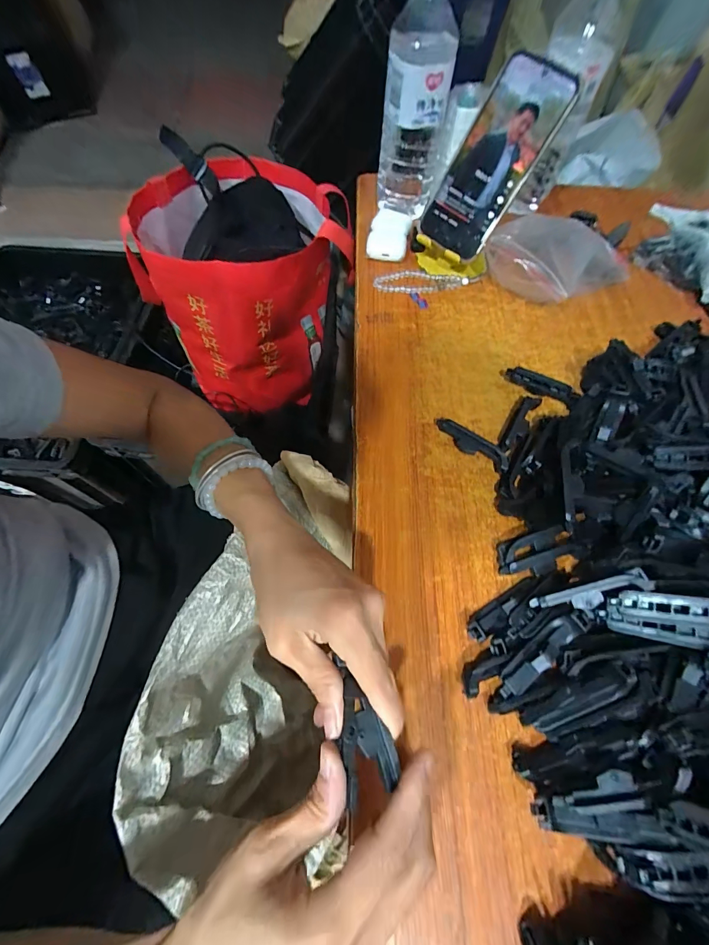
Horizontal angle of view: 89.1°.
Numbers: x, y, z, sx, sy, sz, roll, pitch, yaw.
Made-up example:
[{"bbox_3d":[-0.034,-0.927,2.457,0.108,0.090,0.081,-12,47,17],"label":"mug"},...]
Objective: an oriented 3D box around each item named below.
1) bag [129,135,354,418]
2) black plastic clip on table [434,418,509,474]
[{"bbox_3d":[-0.189,-0.334,0.639,0.319,0.265,0.307,-25,67,-14],"label":"bag"},{"bbox_3d":[0.107,-0.026,0.331,0.075,0.020,0.013,36,67,15],"label":"black plastic clip on table"}]

